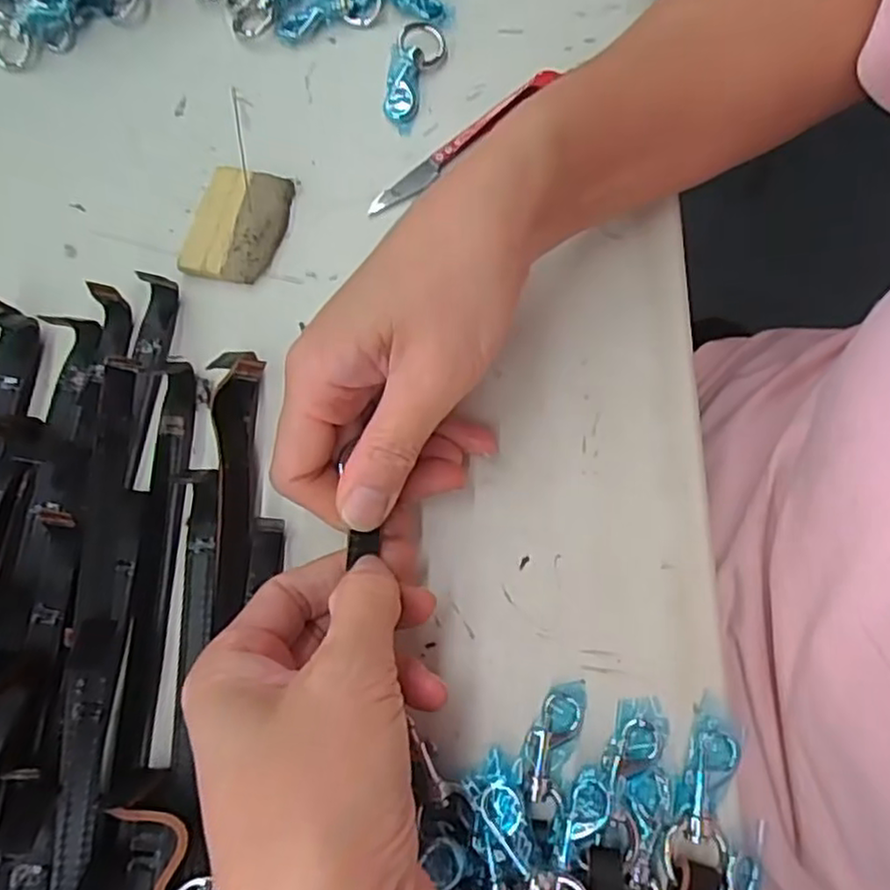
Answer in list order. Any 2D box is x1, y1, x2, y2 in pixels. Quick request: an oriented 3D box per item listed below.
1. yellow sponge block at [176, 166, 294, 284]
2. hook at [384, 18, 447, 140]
[{"bbox_3d":[-0.092,-0.099,0.312,0.038,0.013,0.054,13,74,4],"label":"yellow sponge block"},{"bbox_3d":[-0.015,-0.174,0.328,0.022,0.008,0.056,11,74,4],"label":"hook"}]

